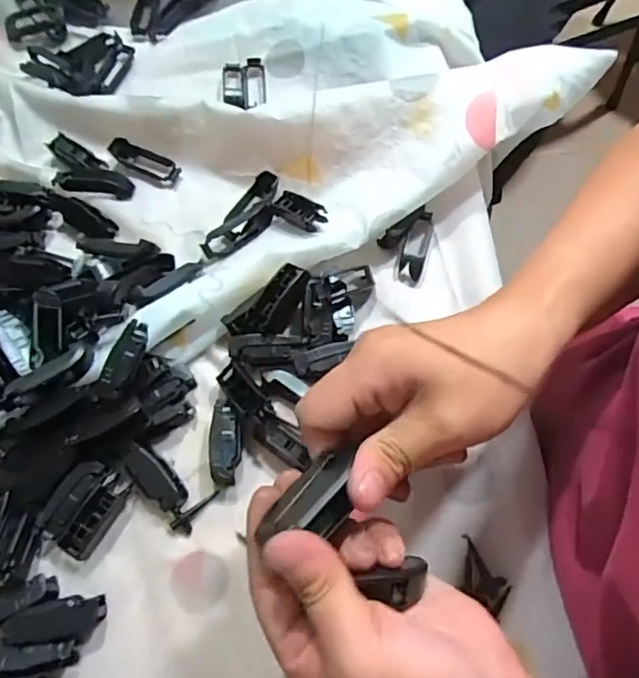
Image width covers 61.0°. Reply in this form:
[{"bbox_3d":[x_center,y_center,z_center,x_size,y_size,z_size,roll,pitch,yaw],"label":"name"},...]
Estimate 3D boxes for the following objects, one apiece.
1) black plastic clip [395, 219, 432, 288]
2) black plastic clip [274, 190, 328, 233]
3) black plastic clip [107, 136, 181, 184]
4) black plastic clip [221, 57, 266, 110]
[{"bbox_3d":[0.066,-0.061,0.374,0.018,0.009,0.052,14,69,8],"label":"black plastic clip"},{"bbox_3d":[-0.016,-0.089,0.373,0.046,0.016,0.016,34,71,34],"label":"black plastic clip"},{"bbox_3d":[-0.133,-0.135,0.411,0.057,0.013,0.019,22,70,11],"label":"black plastic clip"},{"bbox_3d":[-0.061,-0.205,0.437,0.034,0.016,0.046,-5,67,0],"label":"black plastic clip"}]

